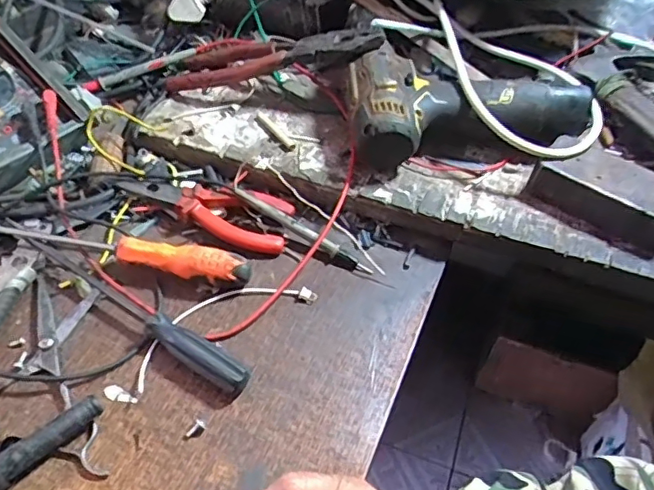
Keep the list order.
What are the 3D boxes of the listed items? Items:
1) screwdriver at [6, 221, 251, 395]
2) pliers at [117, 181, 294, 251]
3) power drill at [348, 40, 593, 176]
[{"bbox_3d":[-0.136,0.038,0.392,0.212,0.020,0.024,30,55,21],"label":"screwdriver"},{"bbox_3d":[-0.092,-0.035,0.457,0.135,0.021,0.053,21,52,14],"label":"pliers"},{"bbox_3d":[0.121,-0.112,0.490,0.204,0.054,0.112,3,50,-1],"label":"power drill"}]

